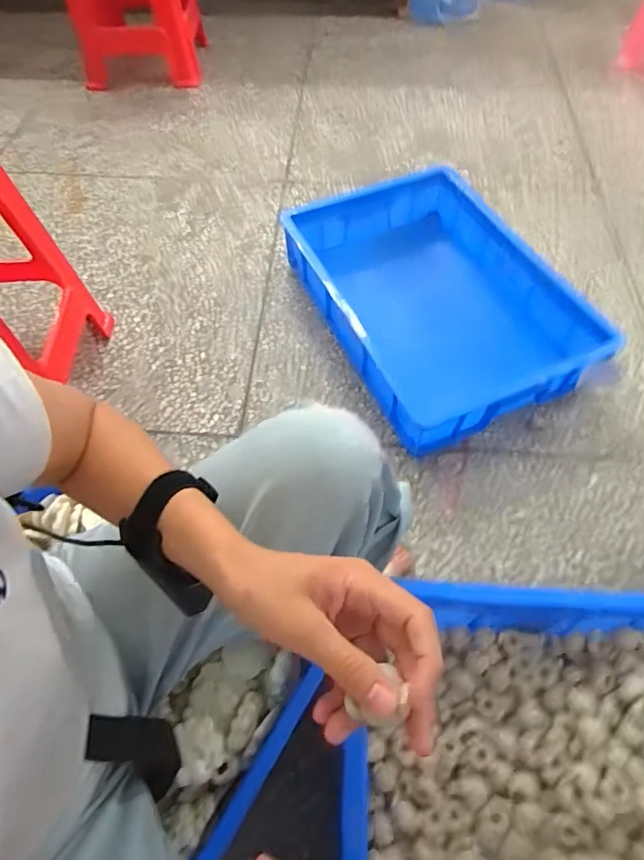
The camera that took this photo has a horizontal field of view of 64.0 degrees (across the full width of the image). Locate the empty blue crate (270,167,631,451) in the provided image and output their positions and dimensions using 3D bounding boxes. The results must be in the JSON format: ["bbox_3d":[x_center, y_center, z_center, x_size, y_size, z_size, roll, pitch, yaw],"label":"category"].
[{"bbox_3d":[0.243,-0.278,1.051,0.476,0.136,0.587,-22,60,-11],"label":"empty blue crate"}]

